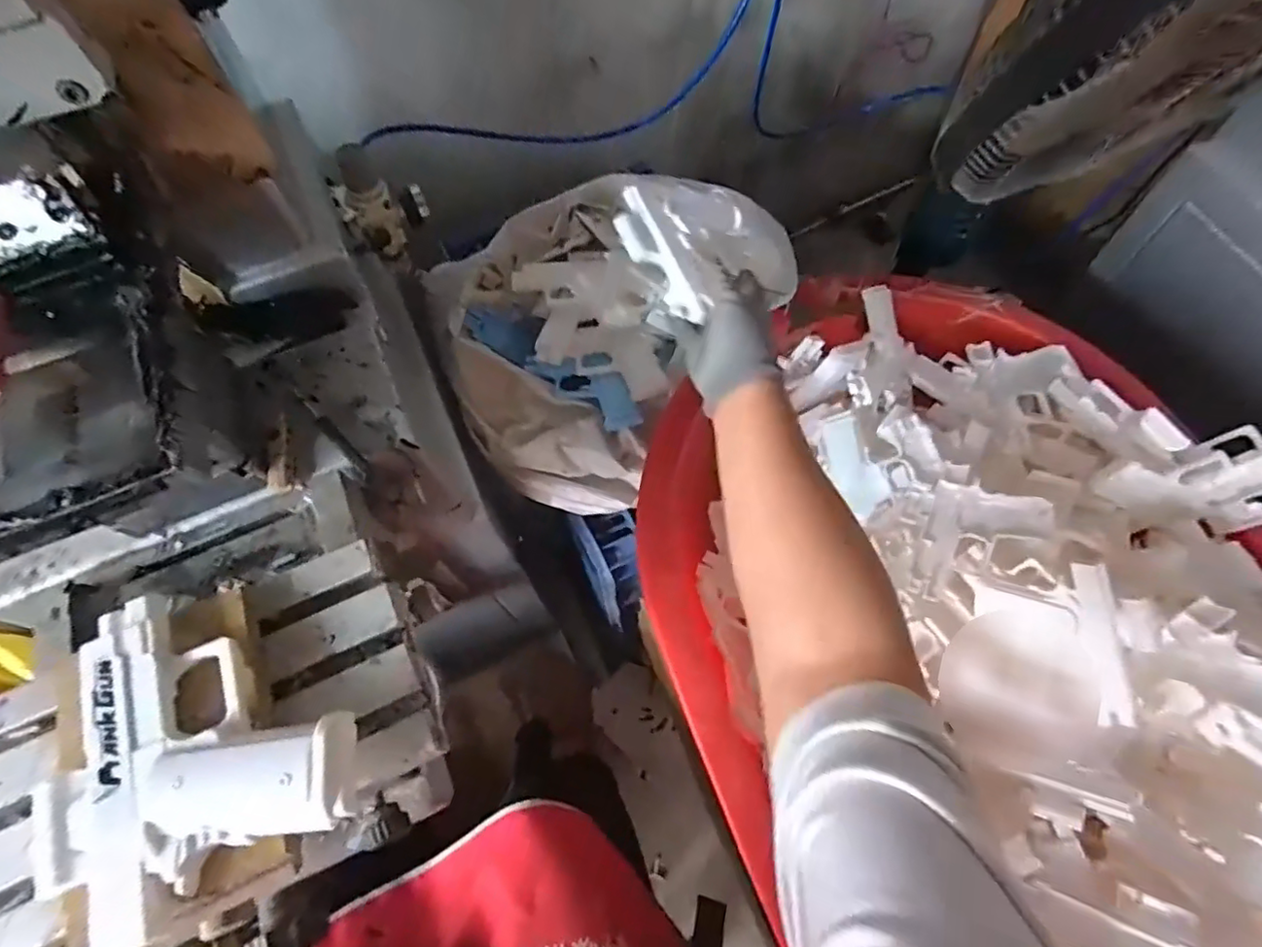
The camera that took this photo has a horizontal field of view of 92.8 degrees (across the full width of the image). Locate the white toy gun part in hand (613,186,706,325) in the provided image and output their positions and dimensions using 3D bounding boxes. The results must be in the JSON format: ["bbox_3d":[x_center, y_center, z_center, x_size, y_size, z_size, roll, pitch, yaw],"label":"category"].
[{"bbox_3d":[0.020,-0.189,0.524,0.040,0.019,0.138,-27,82,-10],"label":"white toy gun part in hand"}]

